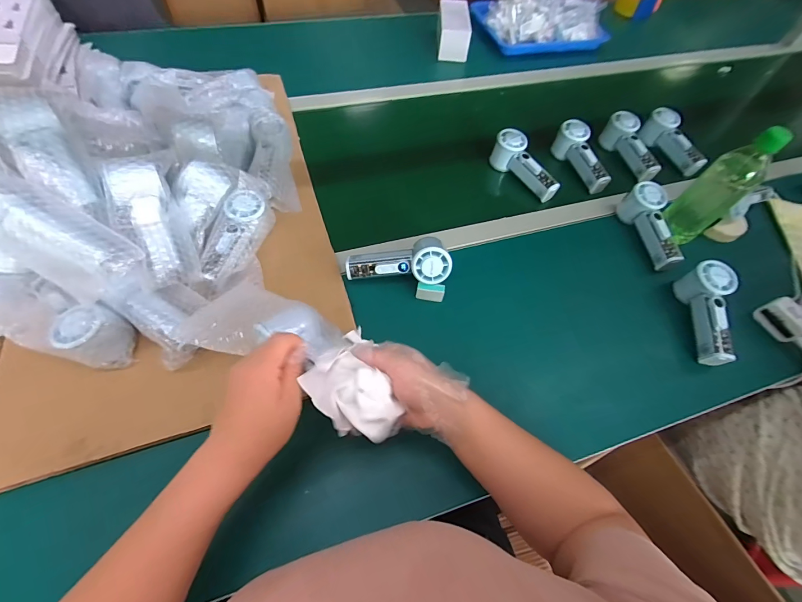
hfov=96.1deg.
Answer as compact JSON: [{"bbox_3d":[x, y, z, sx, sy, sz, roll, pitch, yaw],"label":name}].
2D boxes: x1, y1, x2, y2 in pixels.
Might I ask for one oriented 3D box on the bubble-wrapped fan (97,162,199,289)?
[{"bbox_3d":[-0.324,-0.102,0.468,0.072,0.045,0.180,-26,85,-18],"label":"bubble-wrapped fan"}]

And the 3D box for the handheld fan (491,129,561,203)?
[{"bbox_3d":[0.235,-0.254,0.684,0.045,0.061,0.152,-23,64,-17],"label":"handheld fan"}]

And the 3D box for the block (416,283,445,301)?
[{"bbox_3d":[0.044,-0.013,0.539,0.040,0.024,0.016,8,59,1],"label":"block"}]

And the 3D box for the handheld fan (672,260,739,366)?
[{"bbox_3d":[0.482,0.020,0.566,0.047,0.068,0.160,7,75,0],"label":"handheld fan"}]

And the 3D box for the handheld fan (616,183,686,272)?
[{"bbox_3d":[0.447,-0.131,0.642,0.050,0.066,0.157,-11,76,-10],"label":"handheld fan"}]

